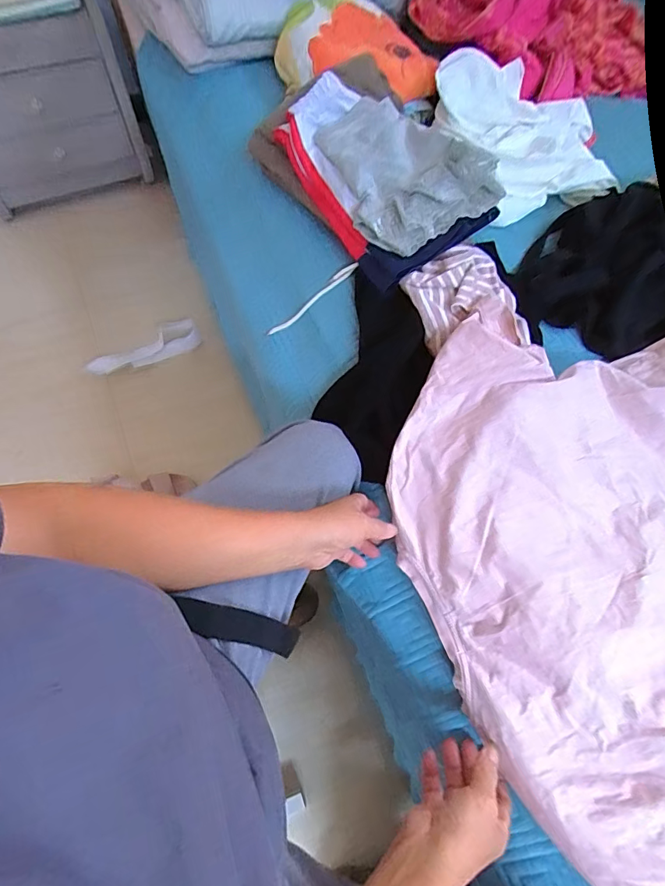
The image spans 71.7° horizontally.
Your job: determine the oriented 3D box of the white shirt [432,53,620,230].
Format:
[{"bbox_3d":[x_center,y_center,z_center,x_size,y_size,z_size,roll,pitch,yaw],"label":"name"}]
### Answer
[{"bbox_3d":[0.341,-0.548,0.810,0.264,0.099,0.318,-17,65,-11],"label":"white shirt"}]

